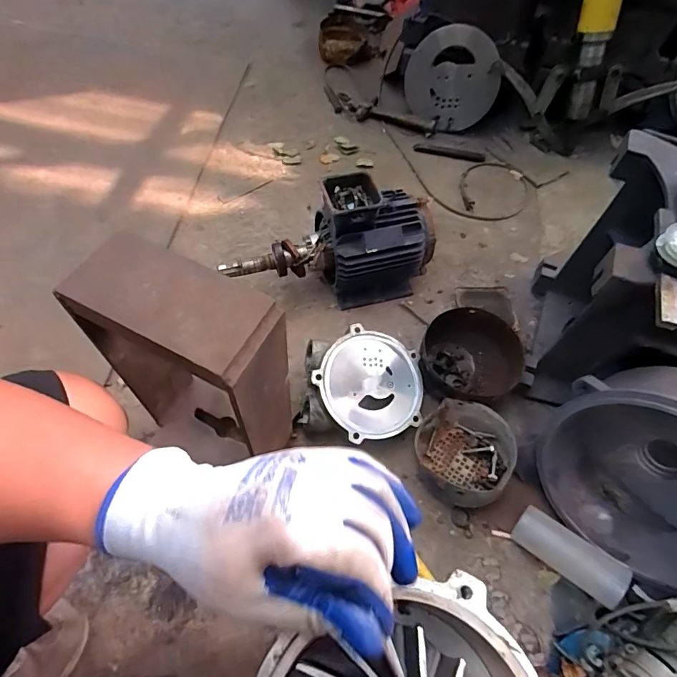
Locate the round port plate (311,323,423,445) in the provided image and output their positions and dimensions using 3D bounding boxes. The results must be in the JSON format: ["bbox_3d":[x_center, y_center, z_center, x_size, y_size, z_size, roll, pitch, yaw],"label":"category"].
[{"bbox_3d":[0.059,0.082,0.809,0.201,0.012,0.201,7,70,-19],"label":"round port plate"}]

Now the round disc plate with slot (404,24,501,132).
[{"bbox_3d":[0.323,-0.740,1.276,0.255,0.255,0.018,8,39,19],"label":"round disc plate with slot"}]

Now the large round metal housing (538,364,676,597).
[{"bbox_3d":[0.495,0.209,0.676,0.179,0.334,0.303,-24,18,-37],"label":"large round metal housing"}]

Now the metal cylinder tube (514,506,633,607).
[{"bbox_3d":[0.359,0.338,0.692,0.160,0.055,0.058,30,61,31],"label":"metal cylinder tube"}]

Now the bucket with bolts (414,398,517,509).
[{"bbox_3d":[0.225,0.205,0.798,0.175,0.085,0.172,1,58,-2],"label":"bucket with bolts"}]

